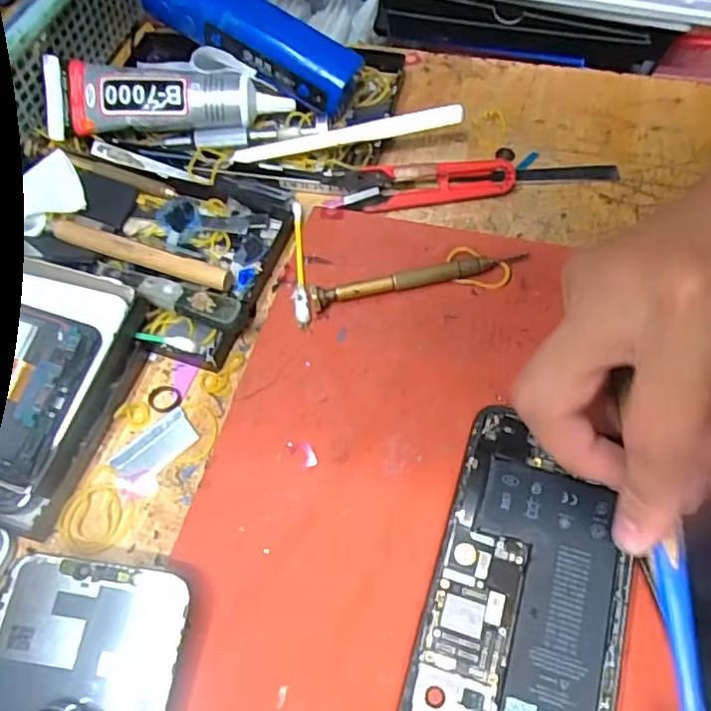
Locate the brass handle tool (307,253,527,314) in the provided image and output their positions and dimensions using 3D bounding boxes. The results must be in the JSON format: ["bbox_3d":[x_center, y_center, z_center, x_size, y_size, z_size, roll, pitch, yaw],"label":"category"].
[{"bbox_3d":[0.031,-0.039,0.303,0.106,0.009,0.011,-15,62,-3],"label":"brass handle tool"}]

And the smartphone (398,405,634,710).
[{"bbox_3d":[0.064,0.092,0.233,0.069,0.012,0.136,14,64,12],"label":"smartphone"}]

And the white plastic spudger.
[{"bbox_3d":[-0.006,-0.122,0.336,0.127,0.012,0.011,-8,62,10],"label":"white plastic spudger"}]

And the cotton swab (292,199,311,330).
[{"bbox_3d":[-0.029,-0.048,0.314,0.008,0.006,0.077,-7,62,1],"label":"cotton swab"}]

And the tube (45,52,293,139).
[{"bbox_3d":[-0.107,-0.145,0.348,0.134,0.029,0.030,-3,62,3],"label":"tube"}]

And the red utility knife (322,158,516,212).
[{"bbox_3d":[0.034,-0.093,0.327,0.097,0.018,0.018,-5,62,2],"label":"red utility knife"}]

